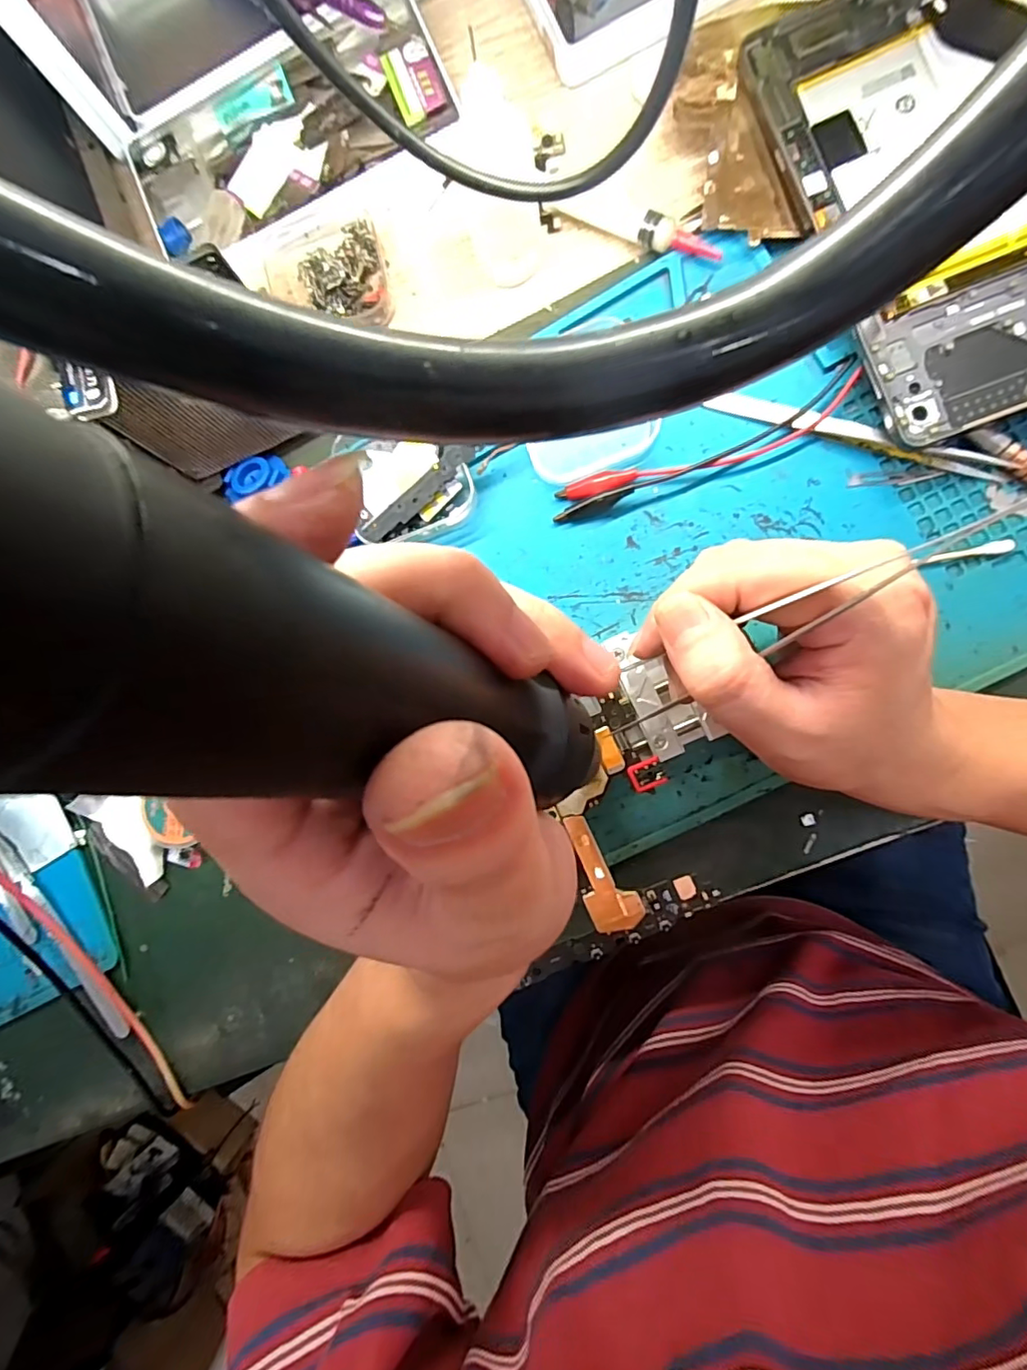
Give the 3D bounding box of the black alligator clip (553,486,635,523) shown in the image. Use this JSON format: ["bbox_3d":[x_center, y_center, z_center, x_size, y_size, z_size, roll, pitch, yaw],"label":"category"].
[{"bbox_3d":[0.039,-0.087,0.264,0.039,0.008,0.009,-19,87,8],"label":"black alligator clip"}]

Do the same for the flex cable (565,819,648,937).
[{"bbox_3d":[0.037,0.080,0.230,0.021,0.004,0.051,-25,86,8],"label":"flex cable"}]

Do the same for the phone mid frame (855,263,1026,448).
[{"bbox_3d":[0.217,-0.147,0.226,0.124,0.006,0.059,-17,84,9],"label":"phone mid frame"}]

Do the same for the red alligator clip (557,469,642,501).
[{"bbox_3d":[0.041,-0.097,0.264,0.039,0.006,0.011,-16,87,8],"label":"red alligator clip"}]

